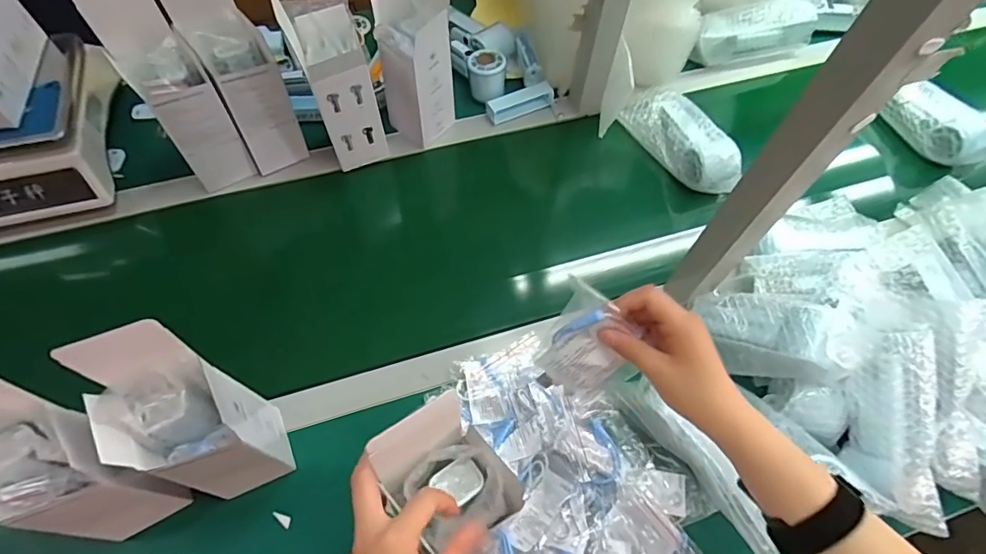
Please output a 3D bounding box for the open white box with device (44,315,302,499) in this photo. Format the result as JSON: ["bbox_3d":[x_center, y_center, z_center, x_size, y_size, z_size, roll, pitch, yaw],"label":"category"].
[{"bbox_3d":[-0.255,0.128,0.440,0.088,0.221,0.093,-22,66,-13],"label":"open white box with device"}]

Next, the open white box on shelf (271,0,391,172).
[{"bbox_3d":[-0.195,-0.244,0.646,0.077,0.222,0.079,-20,65,-12],"label":"open white box on shelf"}]

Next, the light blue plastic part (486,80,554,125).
[{"bbox_3d":[0.042,-0.265,0.776,0.103,0.029,0.028,-23,66,-13],"label":"light blue plastic part"}]

